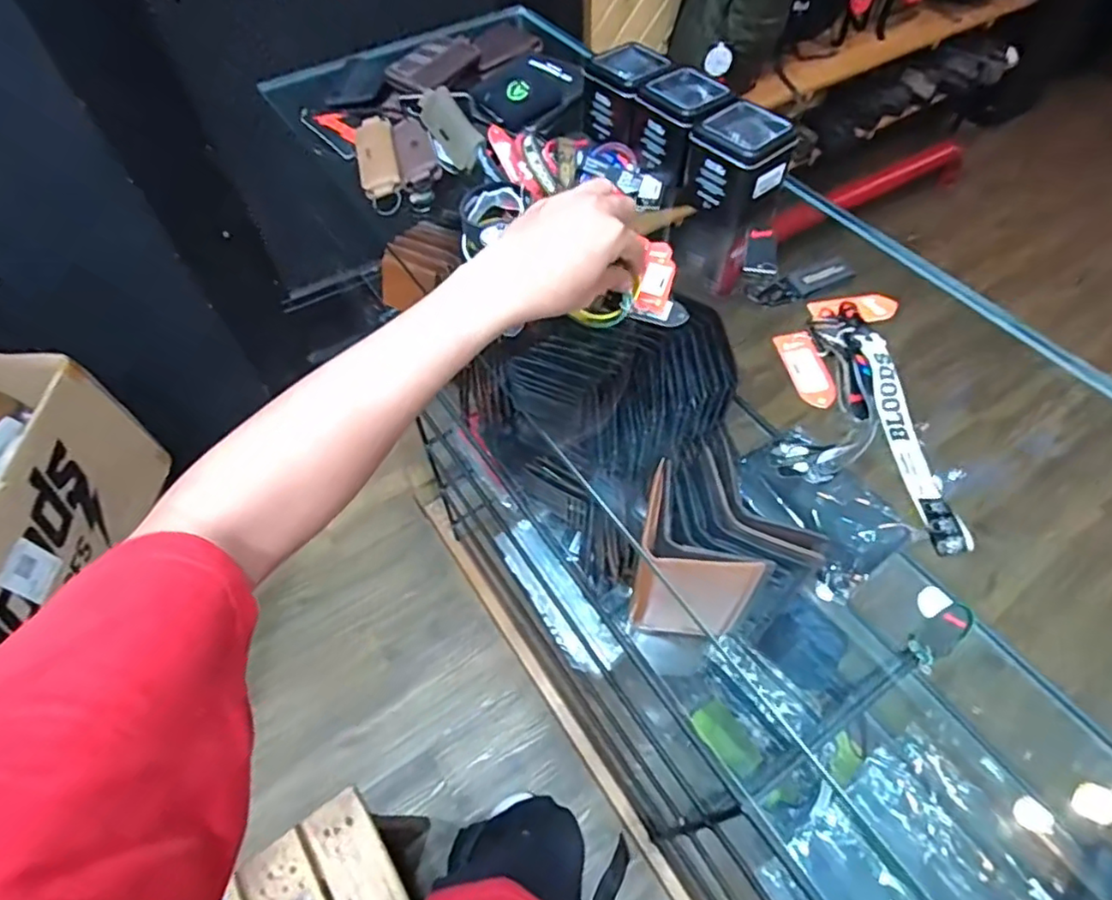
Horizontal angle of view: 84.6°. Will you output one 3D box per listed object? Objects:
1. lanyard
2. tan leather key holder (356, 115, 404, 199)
[{"bbox_3d":[0.259,-0.010,0.452,0.019,0.018,0.188,-2,56,0],"label":"lanyard"},{"bbox_3d":[-0.189,-0.311,0.647,0.040,0.022,0.112,-13,57,-7],"label":"tan leather key holder"}]

